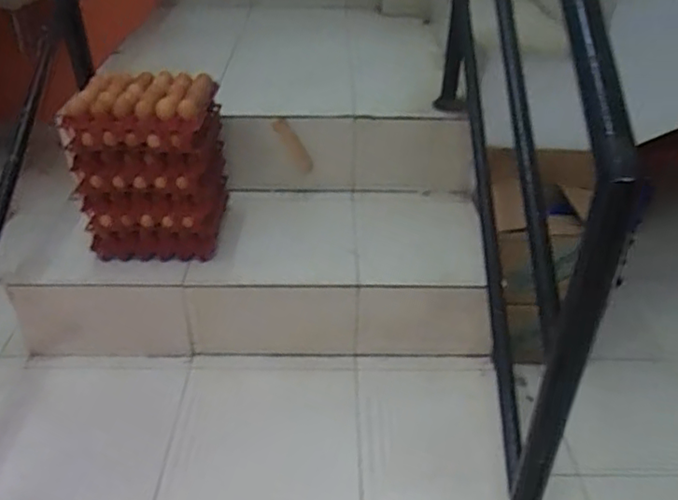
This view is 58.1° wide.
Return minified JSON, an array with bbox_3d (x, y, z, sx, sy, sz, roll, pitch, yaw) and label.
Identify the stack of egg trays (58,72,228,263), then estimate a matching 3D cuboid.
[{"bbox_3d":[-0.434,-0.197,1.443,0.316,0.376,0.249,0,35,-1],"label":"stack of egg trays"}]

